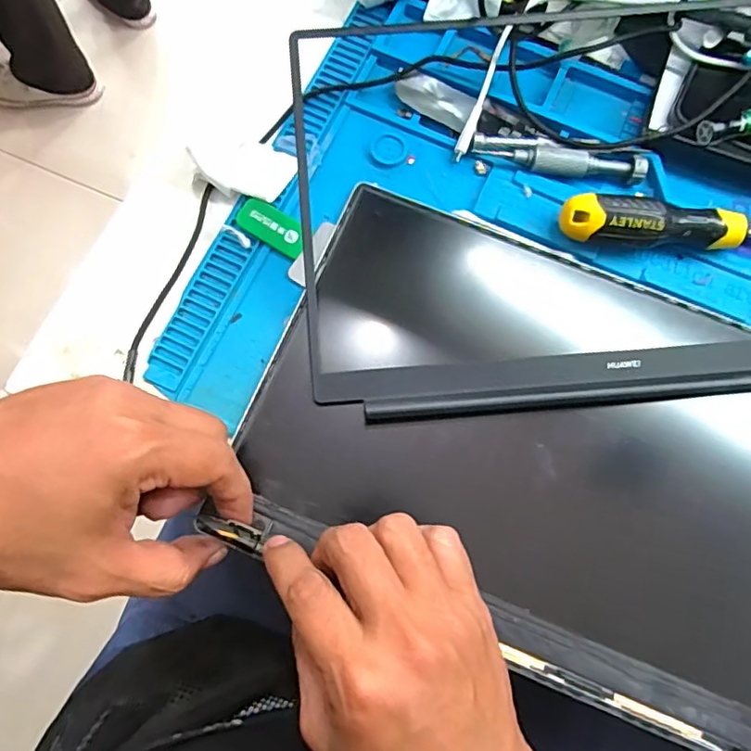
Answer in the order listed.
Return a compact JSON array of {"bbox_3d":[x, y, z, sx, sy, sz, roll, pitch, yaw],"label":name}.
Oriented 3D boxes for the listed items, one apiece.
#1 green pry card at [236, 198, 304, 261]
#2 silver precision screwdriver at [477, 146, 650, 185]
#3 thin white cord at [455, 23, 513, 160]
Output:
[{"bbox_3d":[-0.063,-0.091,0.342,0.045,0.004,0.021,31,88,2],"label":"green pry card"},{"bbox_3d":[0.120,-0.134,0.349,0.102,0.013,0.017,5,75,0],"label":"silver precision screwdriver"},{"bbox_3d":[0.068,-0.181,0.355,0.008,0.007,0.088,21,91,4],"label":"thin white cord"}]

